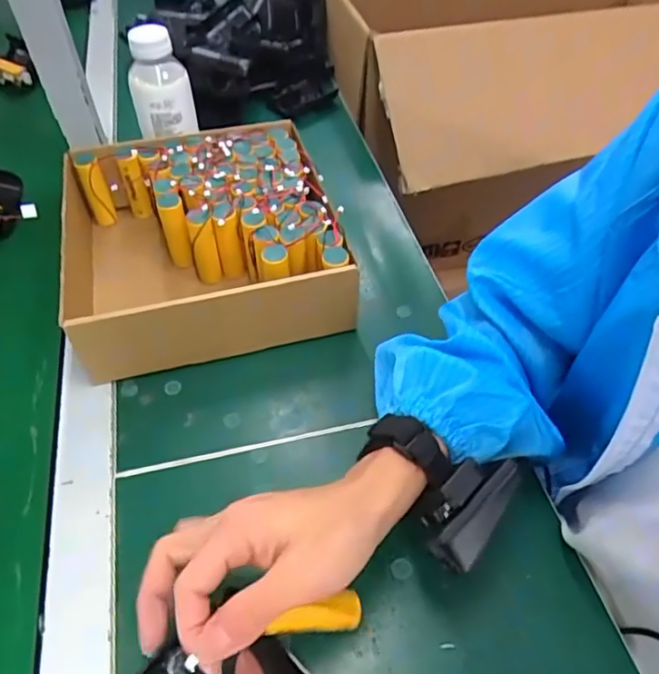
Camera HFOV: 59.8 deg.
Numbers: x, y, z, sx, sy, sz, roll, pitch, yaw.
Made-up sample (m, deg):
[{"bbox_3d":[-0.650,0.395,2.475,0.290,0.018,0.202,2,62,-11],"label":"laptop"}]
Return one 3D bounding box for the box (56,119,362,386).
[{"bbox_3d":[-0.112,-0.089,0.524,0.216,0.081,0.229,-11,51,-10],"label":"box"}]

